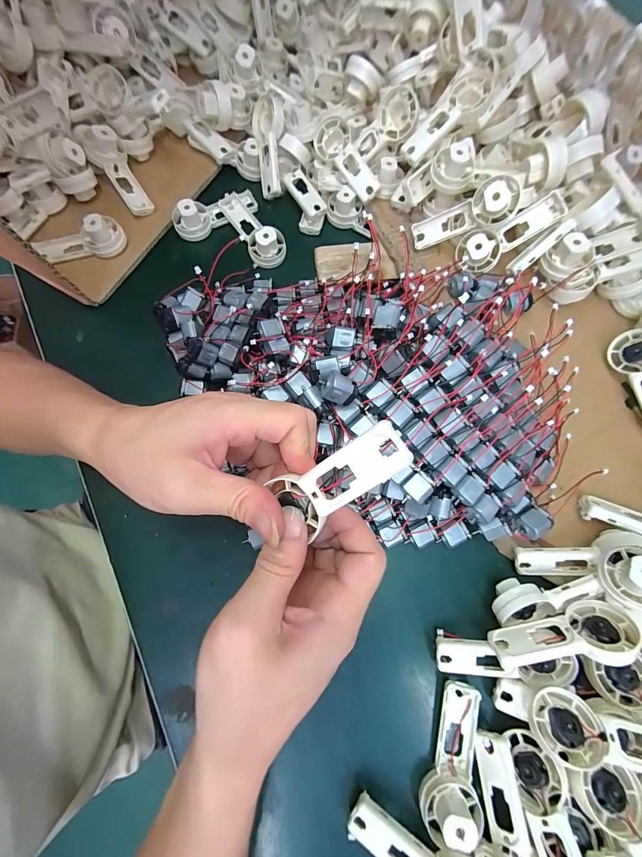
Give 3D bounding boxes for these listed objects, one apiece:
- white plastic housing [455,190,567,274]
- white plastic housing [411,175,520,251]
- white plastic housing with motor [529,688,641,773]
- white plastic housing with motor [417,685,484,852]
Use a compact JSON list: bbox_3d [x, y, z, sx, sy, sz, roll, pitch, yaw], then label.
[{"bbox_3d":[0.169,-0.181,0.310,0.101,0.024,0.035,-28,76,5],"label":"white plastic housing"},{"bbox_3d":[0.132,-0.200,0.311,0.090,0.035,0.028,-6,68,40],"label":"white plastic housing"},{"bbox_3d":[0.193,0.198,0.209,0.105,0.027,0.036,2,73,19],"label":"white plastic housing with motor"},{"bbox_3d":[0.093,0.231,0.230,0.037,0.025,0.090,7,74,0],"label":"white plastic housing with motor"}]

